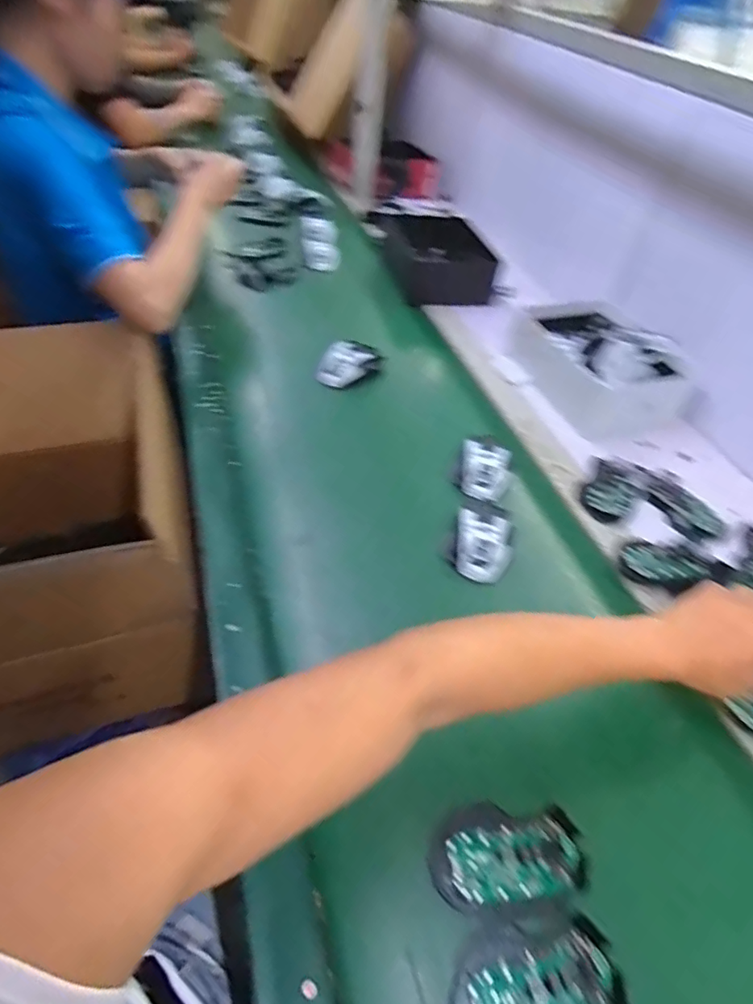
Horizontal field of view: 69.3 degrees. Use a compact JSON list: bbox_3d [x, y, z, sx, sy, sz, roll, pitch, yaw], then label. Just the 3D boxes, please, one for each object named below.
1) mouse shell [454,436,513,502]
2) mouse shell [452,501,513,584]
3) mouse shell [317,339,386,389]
[{"bbox_3d":[0.143,-0.045,0.710,0.071,0.034,0.080,19,47,11],"label":"mouse shell"},{"bbox_3d":[0.121,0.043,0.622,0.075,0.036,0.089,12,46,4],"label":"mouse shell"},{"bbox_3d":[-0.038,-0.218,0.843,0.080,0.033,0.119,19,47,10],"label":"mouse shell"}]

